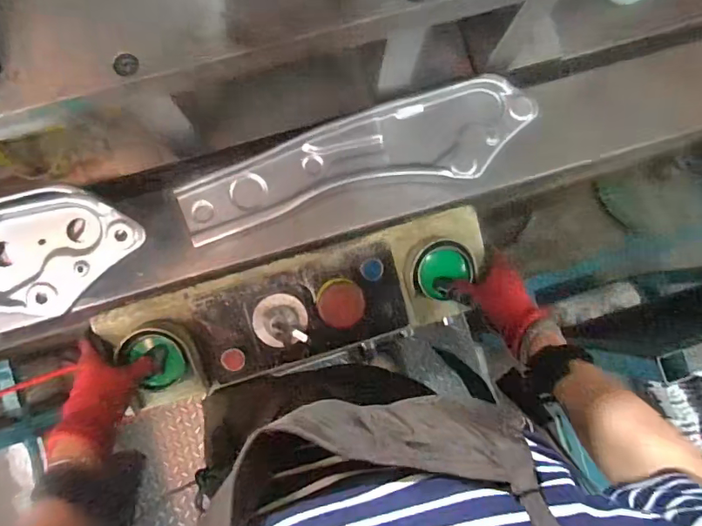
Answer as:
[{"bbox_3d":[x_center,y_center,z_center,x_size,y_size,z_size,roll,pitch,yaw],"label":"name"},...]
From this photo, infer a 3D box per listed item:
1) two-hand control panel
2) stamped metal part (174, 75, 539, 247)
[{"bbox_3d":[-0.062,0.058,0.648,0.486,0.068,0.138,-18,85,-4],"label":"two-hand control panel"},{"bbox_3d":[0.008,-0.121,0.608,0.424,0.027,0.106,-19,85,-4],"label":"stamped metal part"}]

